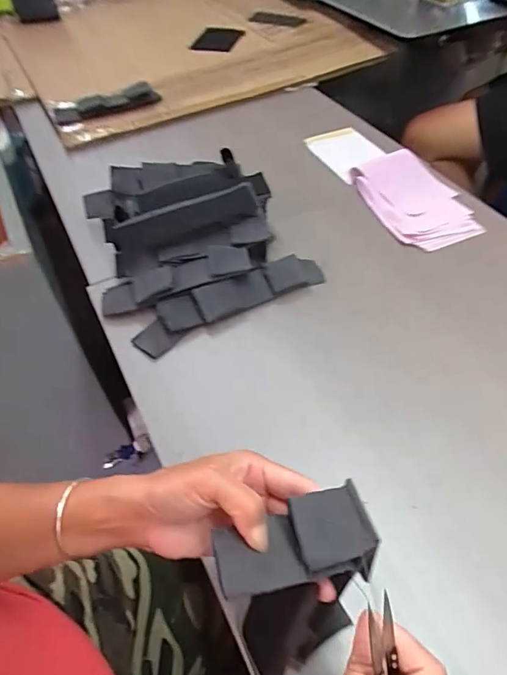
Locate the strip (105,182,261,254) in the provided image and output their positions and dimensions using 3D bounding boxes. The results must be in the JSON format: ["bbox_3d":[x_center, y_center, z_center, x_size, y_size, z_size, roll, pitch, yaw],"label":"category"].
[{"bbox_3d":[-0.096,-0.159,0.622,0.205,0.048,0.028,-16,12,-2],"label":"strip"}]

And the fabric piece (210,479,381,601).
[{"bbox_3d":[0.025,0.126,0.280,0.095,0.029,0.049,-18,52,-3],"label":"fabric piece"}]

